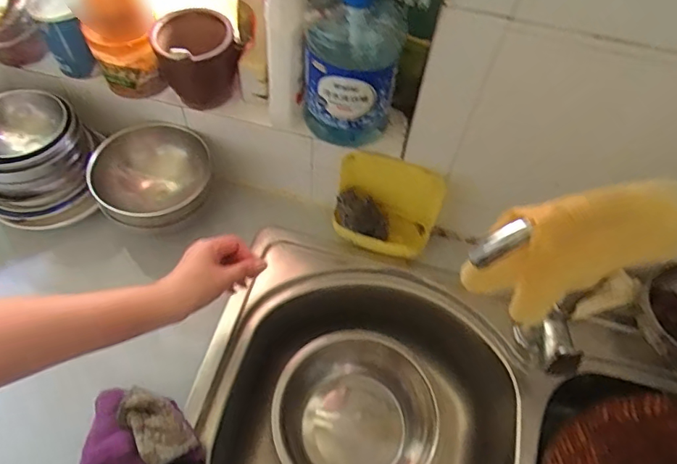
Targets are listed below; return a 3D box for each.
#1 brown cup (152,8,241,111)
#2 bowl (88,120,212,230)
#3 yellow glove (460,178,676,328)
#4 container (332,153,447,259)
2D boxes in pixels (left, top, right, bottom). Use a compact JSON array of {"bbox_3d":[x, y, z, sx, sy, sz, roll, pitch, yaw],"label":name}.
[{"bbox_3d":[-0.189,-0.230,0.674,0.104,0.122,0.096,2,59,-3],"label":"brown cup"},{"bbox_3d":[-0.272,-0.079,0.724,0.168,0.056,0.158,-7,59,-8],"label":"bowl"},{"bbox_3d":[0.215,0.018,0.448,0.179,0.164,0.072,-12,60,-11],"label":"yellow glove"},{"bbox_3d":[0.070,-0.033,0.728,0.153,0.132,0.076,13,59,4],"label":"container"}]

